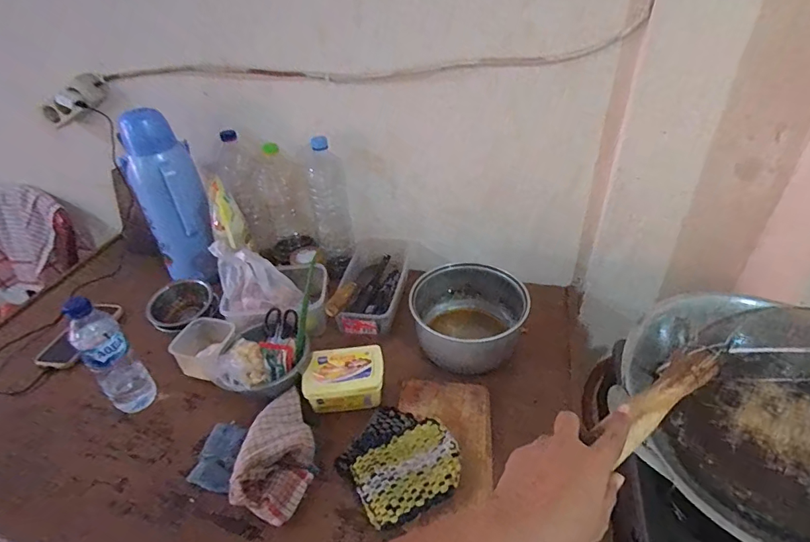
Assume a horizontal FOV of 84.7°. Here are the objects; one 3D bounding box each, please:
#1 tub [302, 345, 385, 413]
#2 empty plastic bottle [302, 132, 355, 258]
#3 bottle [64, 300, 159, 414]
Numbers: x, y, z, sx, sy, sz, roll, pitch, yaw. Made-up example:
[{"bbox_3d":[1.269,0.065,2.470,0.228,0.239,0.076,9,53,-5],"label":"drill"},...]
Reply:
[{"bbox_3d":[-0.100,0.176,0.755,0.128,0.052,0.100,-5,38,-2],"label":"tub"},{"bbox_3d":[-0.172,-0.164,0.988,0.081,0.270,0.096,-12,39,-11],"label":"empty plastic bottle"},{"bbox_3d":[-0.471,0.145,0.716,0.070,0.214,0.064,29,49,35],"label":"bottle"}]

